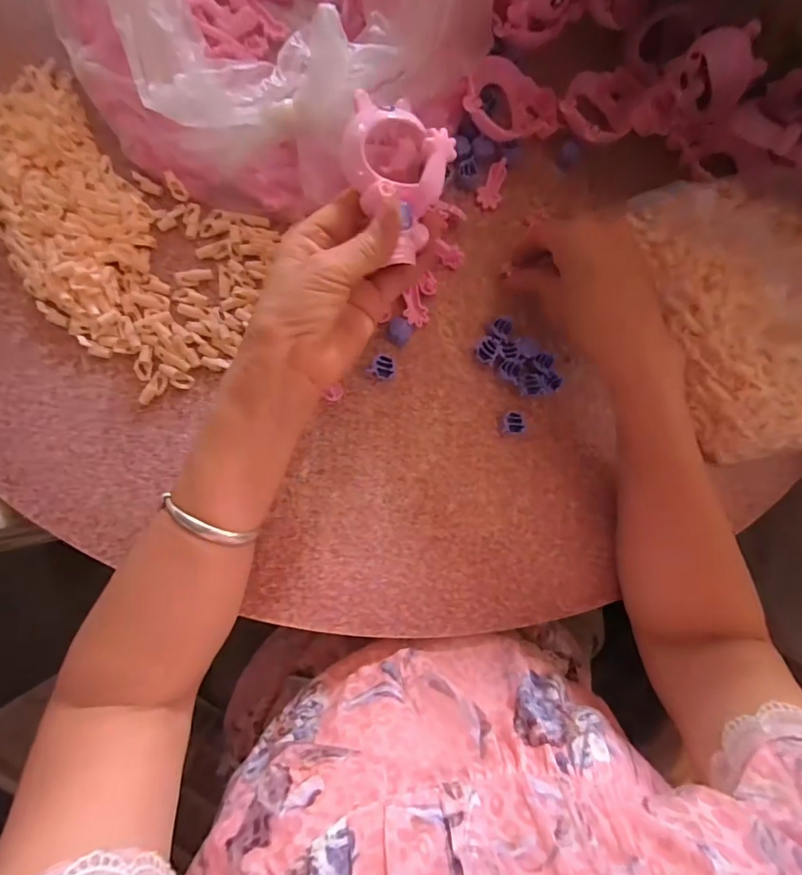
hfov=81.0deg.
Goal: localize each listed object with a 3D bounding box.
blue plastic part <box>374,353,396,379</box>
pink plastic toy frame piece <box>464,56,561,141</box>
[{"bbox_3d":[-0.012,-0.053,0.350,0.016,0.015,0.015,1,85,-8],"label":"blue plastic part"},{"bbox_3d":[0.087,-0.270,0.377,0.090,0.016,0.060,1,83,-25],"label":"pink plastic toy frame piece"}]

